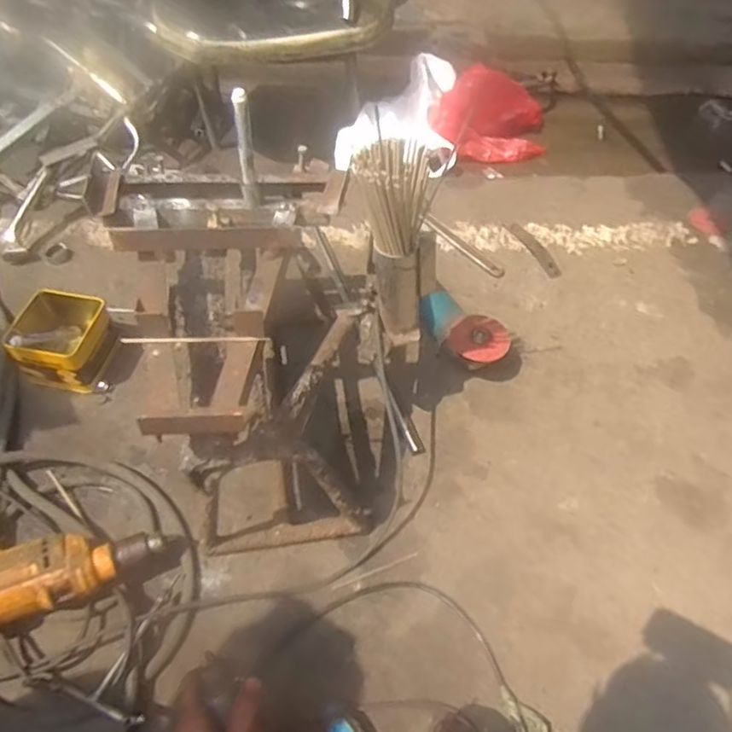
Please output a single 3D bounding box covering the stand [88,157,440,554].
[{"bbox_3d":[-0.093,-0.082,0.821,0.387,0.365,0.534,-17,57,-13],"label":"stand"}]

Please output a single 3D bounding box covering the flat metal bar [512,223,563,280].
[{"bbox_3d":[0.327,-0.225,1.161,0.033,0.004,0.151,-21,58,-16],"label":"flat metal bar"}]

